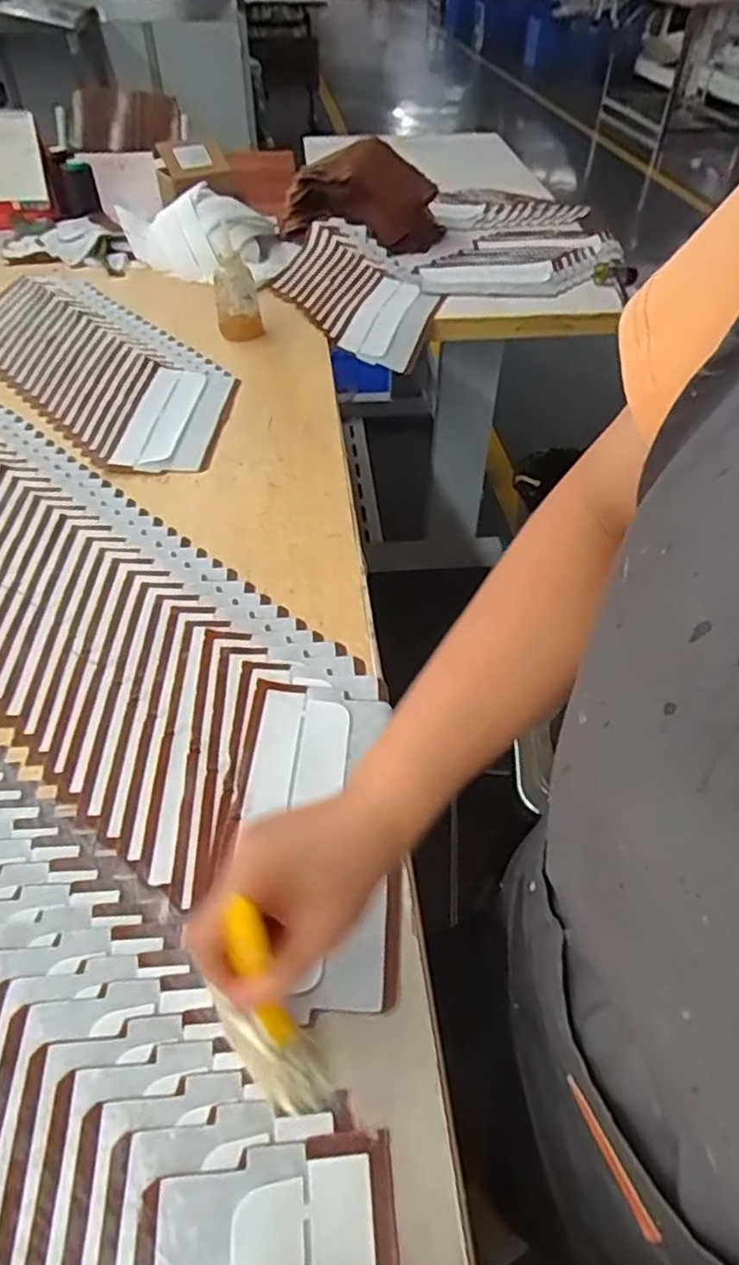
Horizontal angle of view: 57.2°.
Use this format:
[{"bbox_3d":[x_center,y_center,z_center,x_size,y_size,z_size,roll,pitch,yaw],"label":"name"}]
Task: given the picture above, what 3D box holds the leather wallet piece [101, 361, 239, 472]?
[{"bbox_3d":[-0.249,-0.283,0.870,0.119,0.011,0.243,3,48,3],"label":"leather wallet piece"}]

